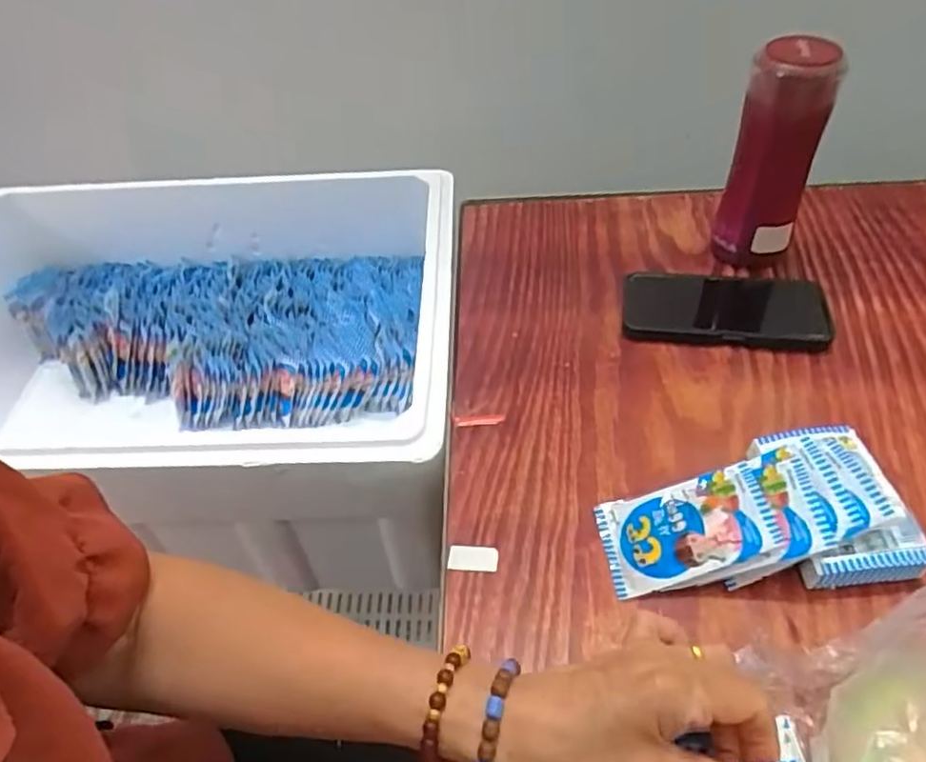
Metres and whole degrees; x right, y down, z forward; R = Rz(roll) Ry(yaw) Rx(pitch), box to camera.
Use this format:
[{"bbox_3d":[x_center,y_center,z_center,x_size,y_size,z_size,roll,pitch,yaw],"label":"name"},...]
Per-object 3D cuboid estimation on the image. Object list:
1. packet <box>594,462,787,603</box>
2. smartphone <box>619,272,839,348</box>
[{"bbox_3d":[0.140,0.092,0.426,0.104,0.008,0.065,-24,44,16],"label":"packet"},{"bbox_3d":[0.226,-0.062,0.580,0.167,0.016,0.082,3,46,9],"label":"smartphone"}]

